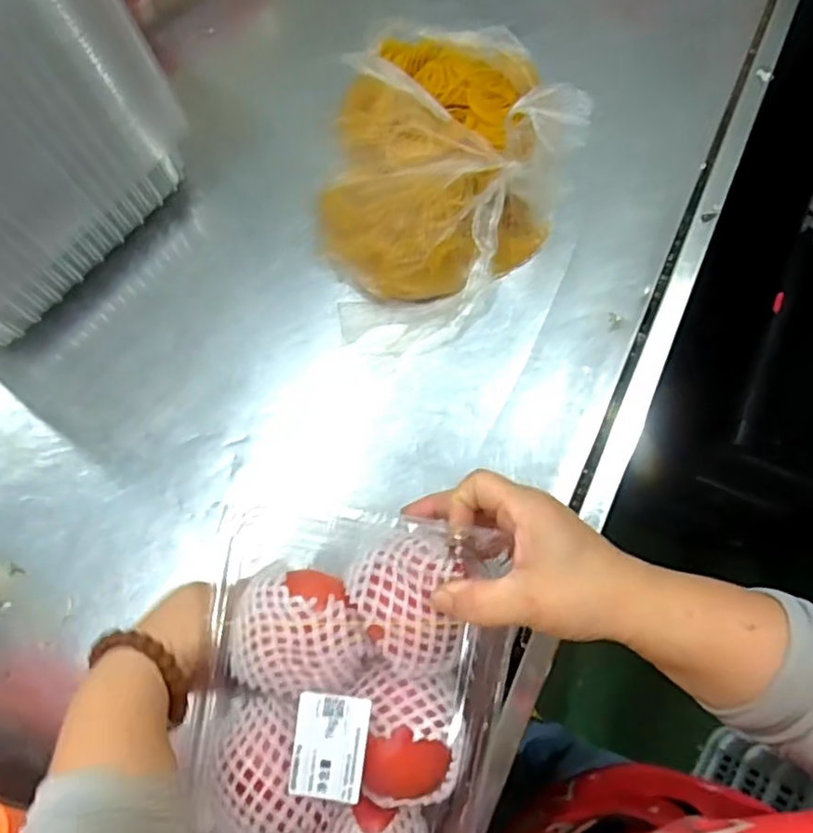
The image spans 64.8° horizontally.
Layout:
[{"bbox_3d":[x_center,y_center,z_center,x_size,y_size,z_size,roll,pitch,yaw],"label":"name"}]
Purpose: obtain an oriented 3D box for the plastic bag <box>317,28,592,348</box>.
[{"bbox_3d":[0.020,-0.215,0.520,0.200,0.122,0.269,-11,75,-2],"label":"plastic bag"}]

